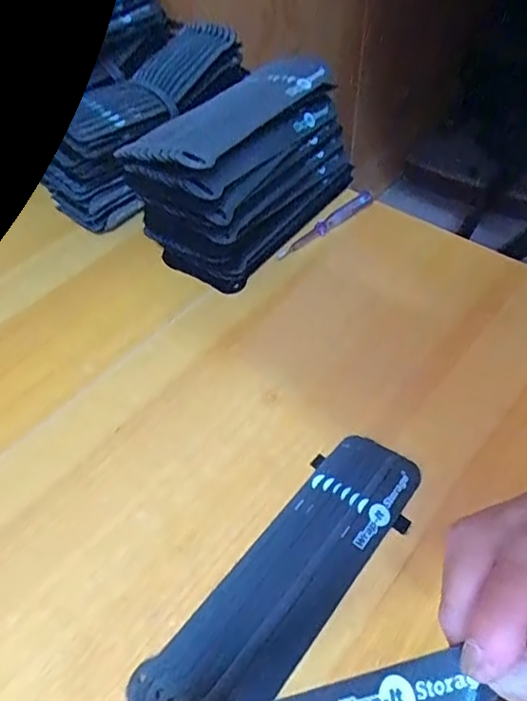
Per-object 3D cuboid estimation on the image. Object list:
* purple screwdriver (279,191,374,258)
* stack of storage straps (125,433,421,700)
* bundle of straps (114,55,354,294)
[{"bbox_3d":[0.057,-0.115,0.506,0.113,0.014,0.015,-35,57,-23],"label":"purple screwdriver"},{"bbox_3d":[0.018,0.126,0.314,0.062,0.011,0.196,32,59,25],"label":"stack of storage straps"},{"bbox_3d":[-0.015,-0.162,0.486,0.104,0.119,0.203,29,58,24],"label":"bundle of straps"}]

